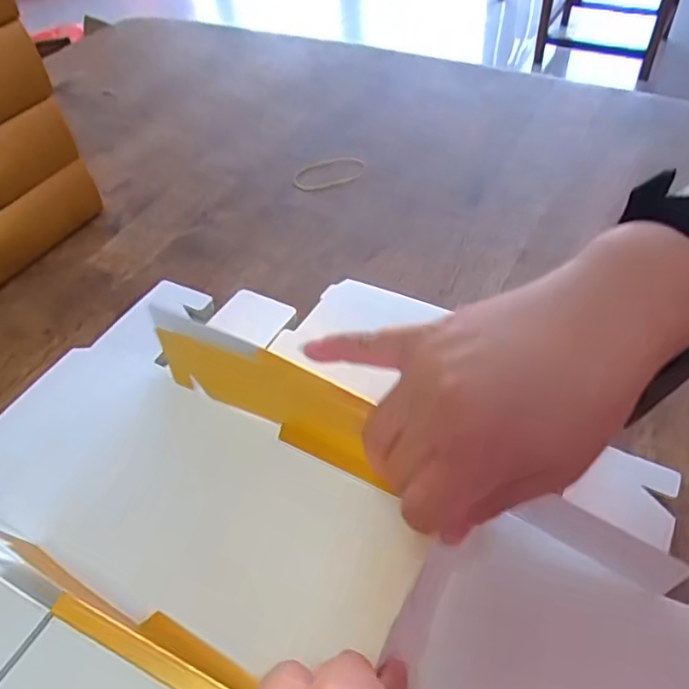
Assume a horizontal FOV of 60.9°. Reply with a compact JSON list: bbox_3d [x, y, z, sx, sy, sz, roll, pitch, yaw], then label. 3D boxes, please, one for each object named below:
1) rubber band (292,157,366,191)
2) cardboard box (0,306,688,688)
[{"bbox_3d":[-0.014,-0.153,0.521,0.066,0.006,0.032,-16,50,-8],"label":"rubber band"},{"bbox_3d":[-0.028,0.085,0.266,0.381,0.057,0.141,19,54,22],"label":"cardboard box"}]

